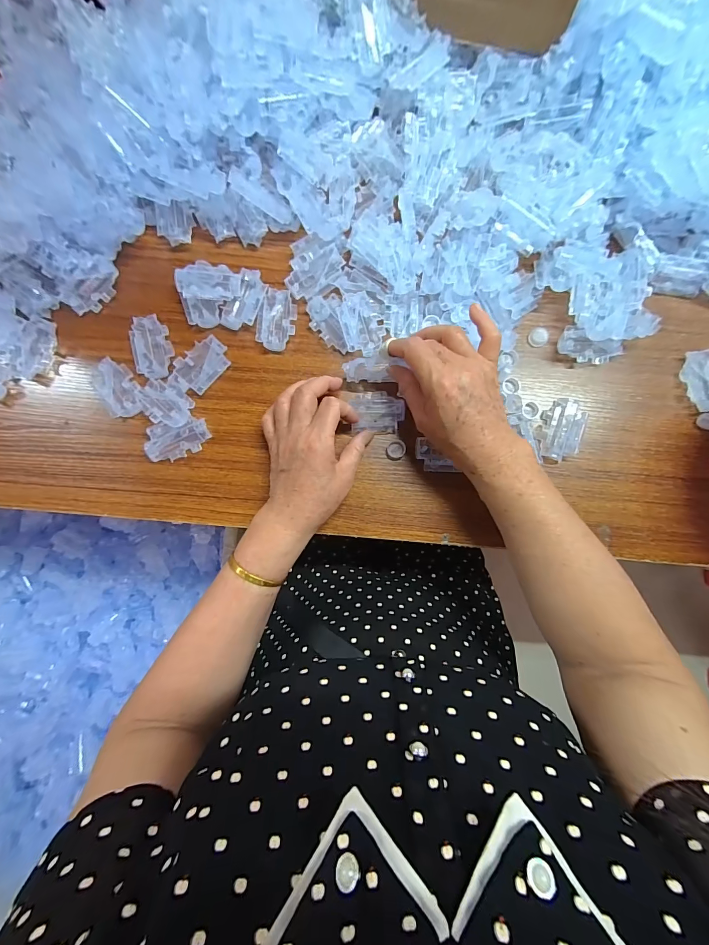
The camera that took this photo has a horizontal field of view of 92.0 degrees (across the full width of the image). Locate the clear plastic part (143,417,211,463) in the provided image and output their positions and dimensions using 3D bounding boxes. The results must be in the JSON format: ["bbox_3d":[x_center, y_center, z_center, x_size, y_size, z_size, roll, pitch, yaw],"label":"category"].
[{"bbox_3d":[-0.195,-0.036,0.375,0.066,0.018,0.038,-11,87,-1],"label":"clear plastic part"}]

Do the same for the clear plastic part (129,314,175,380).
[{"bbox_3d":[-0.228,-0.140,0.385,0.041,0.010,0.068,-11,86,-1],"label":"clear plastic part"}]

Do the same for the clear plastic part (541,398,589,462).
[{"bbox_3d":[0.233,-0.049,0.381,0.040,0.014,0.069,6,86,0],"label":"clear plastic part"}]

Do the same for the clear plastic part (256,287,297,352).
[{"bbox_3d":[-0.088,-0.173,0.391,0.042,0.011,0.069,6,86,0],"label":"clear plastic part"}]

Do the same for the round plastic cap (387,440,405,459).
[{"bbox_3d":[0.047,-0.026,0.383,0.021,0.004,0.020,0,86,0],"label":"round plastic cap"}]

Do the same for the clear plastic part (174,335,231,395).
[{"bbox_3d":[-0.169,-0.123,0.386,0.041,0.011,0.059,42,86,3],"label":"clear plastic part"}]

